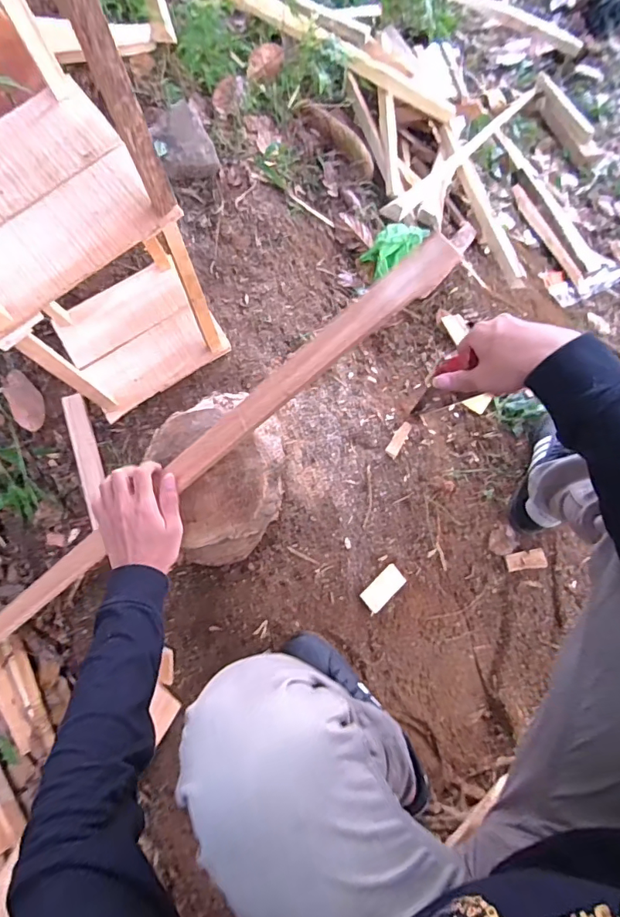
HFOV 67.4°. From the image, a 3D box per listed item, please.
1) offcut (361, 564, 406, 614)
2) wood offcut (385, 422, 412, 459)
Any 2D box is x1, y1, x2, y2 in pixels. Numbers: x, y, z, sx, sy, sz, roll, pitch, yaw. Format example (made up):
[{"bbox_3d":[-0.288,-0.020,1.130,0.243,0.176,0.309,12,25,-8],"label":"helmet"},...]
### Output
[{"bbox_3d":[0.116,0.204,0.732,0.075,0.010,0.036,-43,75,-8],"label":"offcut"},{"bbox_3d":[0.157,-0.035,0.815,0.023,0.005,0.084,31,58,8],"label":"wood offcut"}]

